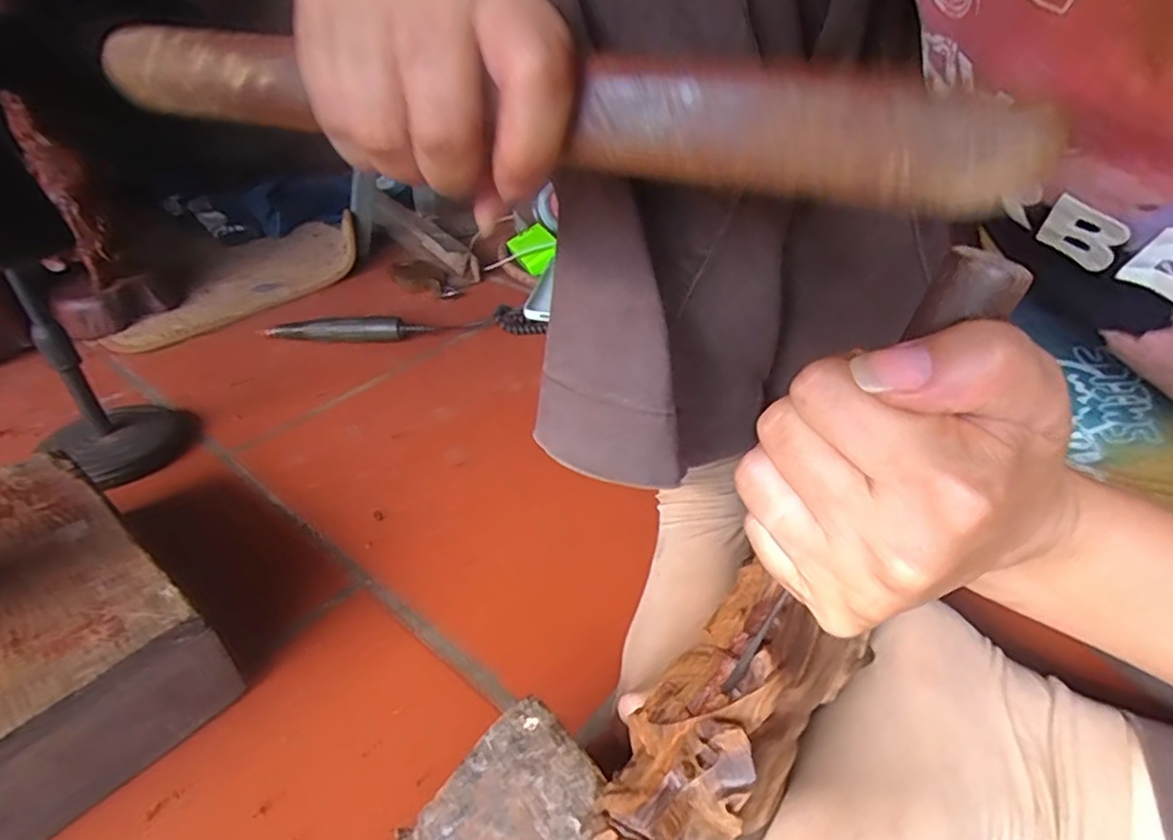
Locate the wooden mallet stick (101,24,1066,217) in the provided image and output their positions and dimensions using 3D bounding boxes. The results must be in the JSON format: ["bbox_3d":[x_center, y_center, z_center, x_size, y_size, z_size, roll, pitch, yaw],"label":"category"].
[{"bbox_3d":[-0.037,-0.096,0.190,0.300,0.026,0.019,16,39,20],"label":"wooden mallet stick"}]

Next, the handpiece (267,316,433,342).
[{"bbox_3d":[-0.278,-0.105,0.724,0.188,0.035,0.026,0,35,5],"label":"handpiece"}]

